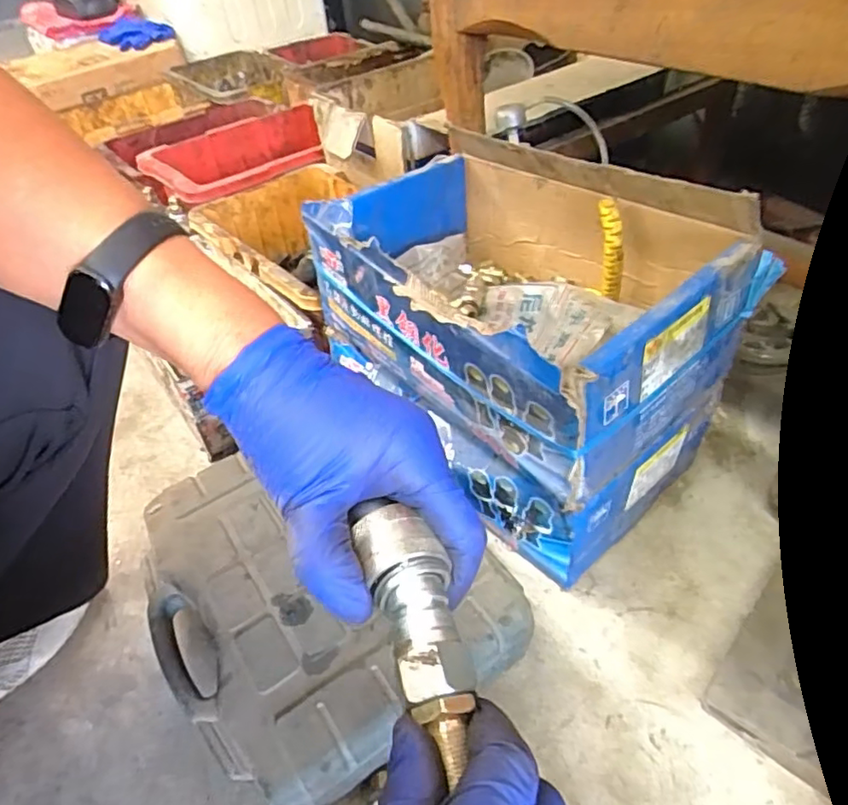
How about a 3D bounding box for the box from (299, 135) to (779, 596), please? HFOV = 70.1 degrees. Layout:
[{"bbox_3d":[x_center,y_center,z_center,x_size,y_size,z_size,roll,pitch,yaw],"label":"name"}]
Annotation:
[{"bbox_3d":[0.079,-0.053,0.582,0.235,0.278,0.341,-35,50,-26],"label":"box"}]

